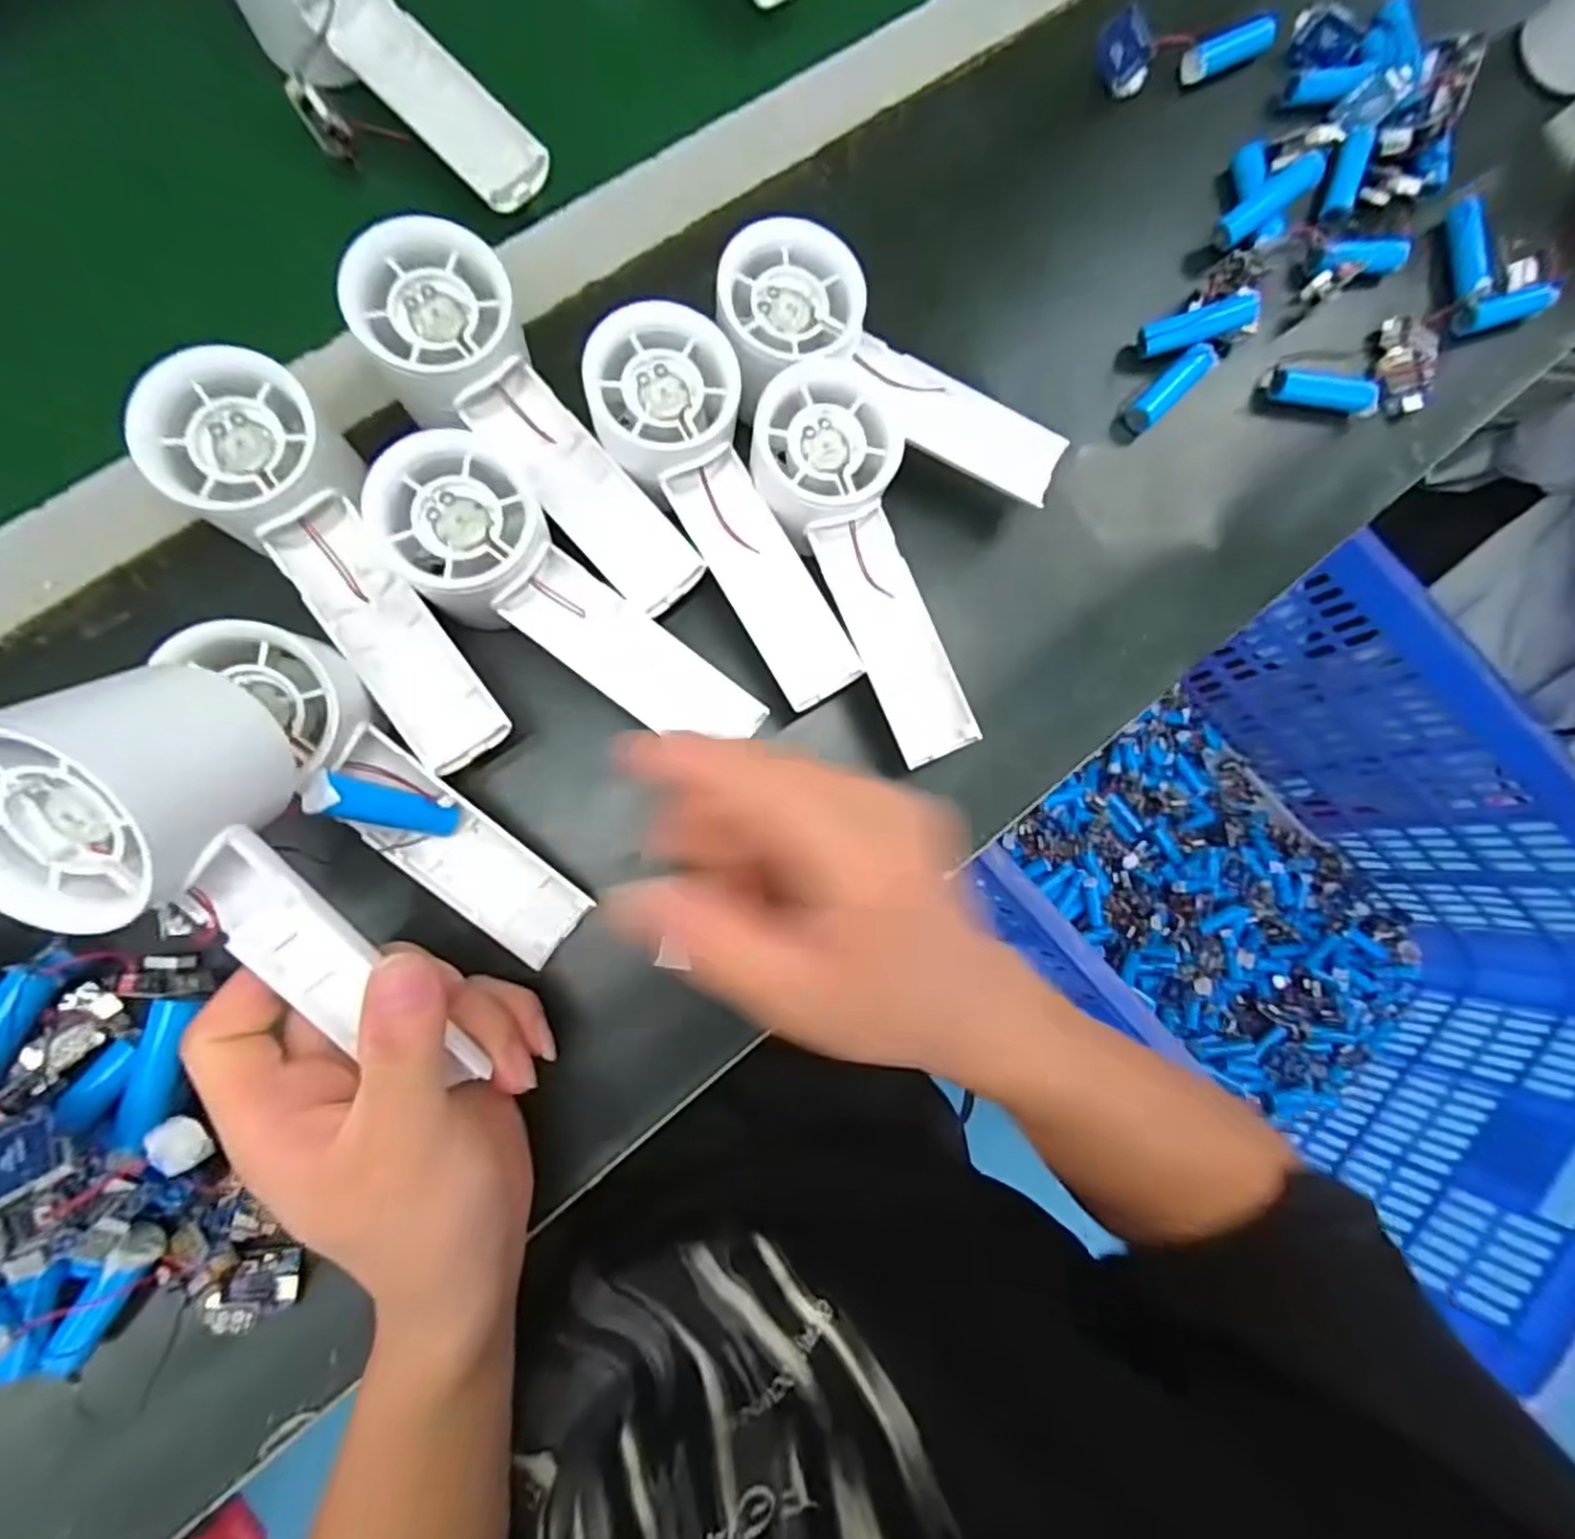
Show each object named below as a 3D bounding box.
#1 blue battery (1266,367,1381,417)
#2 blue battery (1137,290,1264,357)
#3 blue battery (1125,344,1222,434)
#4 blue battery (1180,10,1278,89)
[{"bbox_3d":[0.266,-0.187,0.353,0.048,0.010,0.015,14,83,8],"label":"blue battery"},{"bbox_3d":[0.195,-0.211,0.340,0.051,0.014,0.014,-13,87,12],"label":"blue battery"},{"bbox_3d":[0.186,-0.186,0.348,0.052,0.015,0.015,-44,92,-5],"label":"blue battery"},{"bbox_3d":[0.229,-0.373,0.371,0.053,0.017,0.015,-30,90,-10],"label":"blue battery"}]

